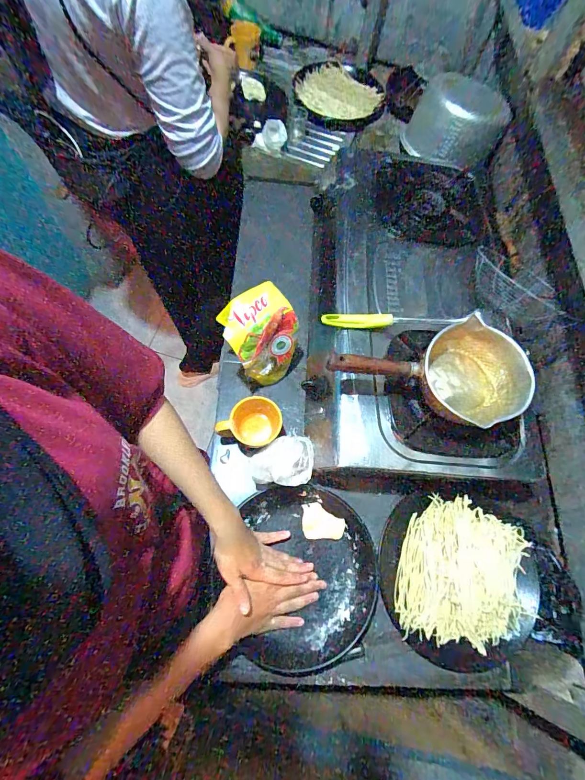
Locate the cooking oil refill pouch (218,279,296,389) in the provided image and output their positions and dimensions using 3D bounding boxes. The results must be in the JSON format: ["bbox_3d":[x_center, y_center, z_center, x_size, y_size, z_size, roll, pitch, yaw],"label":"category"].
[{"bbox_3d":[-0.056,-0.088,0.659,0.119,0.148,0.113,-33,74,-14],"label":"cooking oil refill pouch"}]

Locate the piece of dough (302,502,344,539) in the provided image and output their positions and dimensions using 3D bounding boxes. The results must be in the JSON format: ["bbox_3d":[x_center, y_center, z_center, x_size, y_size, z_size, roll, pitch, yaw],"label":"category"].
[{"bbox_3d":[0.051,0.219,0.604,0.068,0.008,0.054,1,69,-2],"label":"piece of dough"}]

